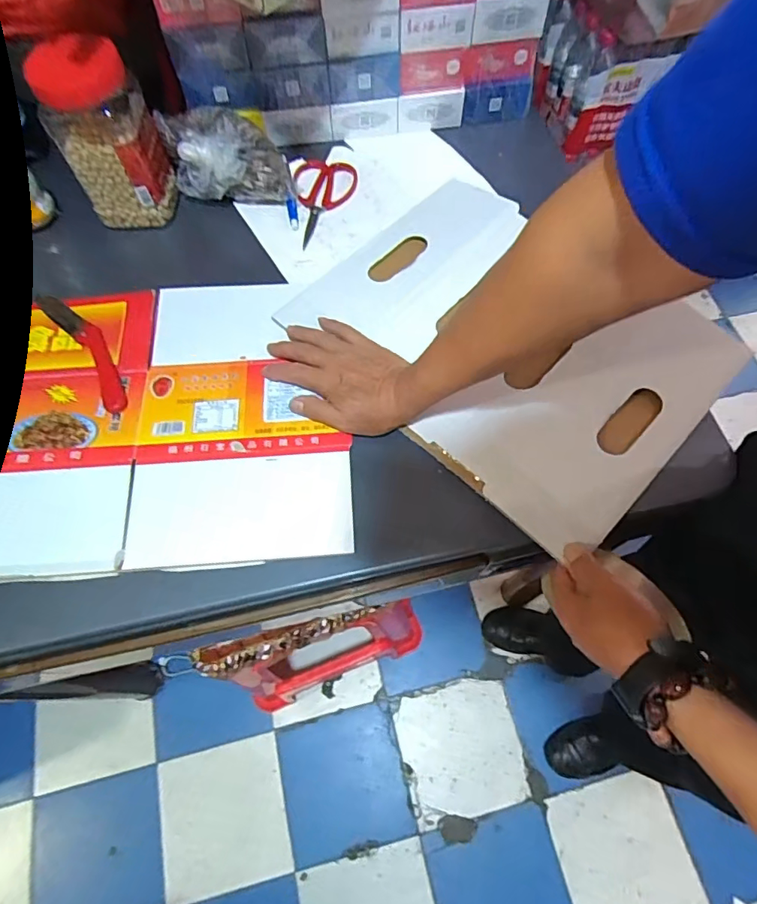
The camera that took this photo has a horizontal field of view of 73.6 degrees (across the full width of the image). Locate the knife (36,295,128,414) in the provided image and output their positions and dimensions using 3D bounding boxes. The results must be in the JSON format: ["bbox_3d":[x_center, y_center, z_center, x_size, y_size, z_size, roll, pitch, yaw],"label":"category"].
[{"bbox_3d":[-0.313,-0.116,0.542,0.036,0.010,0.191,-36,70,-14],"label":"knife"}]

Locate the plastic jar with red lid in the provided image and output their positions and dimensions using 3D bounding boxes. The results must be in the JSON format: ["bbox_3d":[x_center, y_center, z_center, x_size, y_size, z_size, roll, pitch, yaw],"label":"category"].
[{"bbox_3d":[-0.307,-0.355,0.577,0.088,0.161,0.082,0,66,1],"label":"plastic jar with red lid"}]

